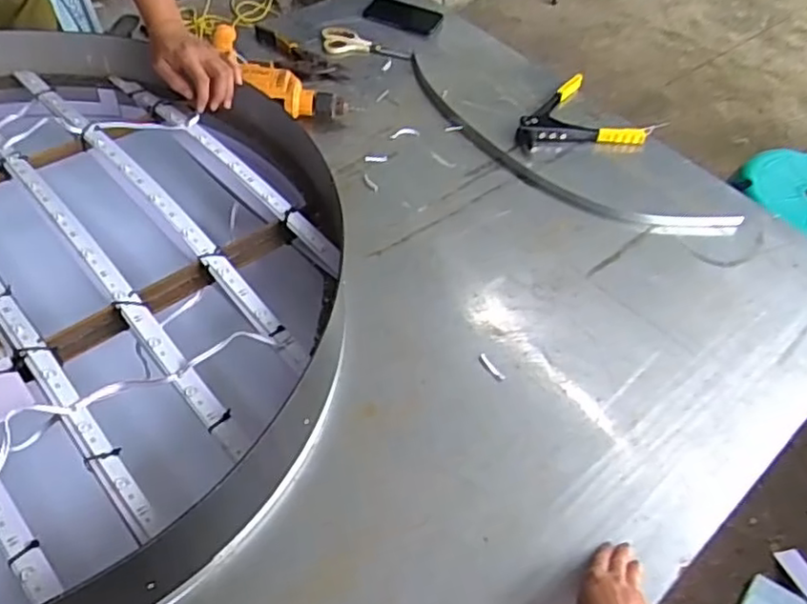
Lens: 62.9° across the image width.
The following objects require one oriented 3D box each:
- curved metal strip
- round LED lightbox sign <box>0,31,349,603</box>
[{"bbox_3d":[0.247,-0.262,1.176,0.686,0.022,0.200,30,54,19],"label":"curved metal strip"},{"bbox_3d":[-0.509,-0.024,0.828,0.838,0.162,0.896,2,50,-3],"label":"round LED lightbox sign"}]

